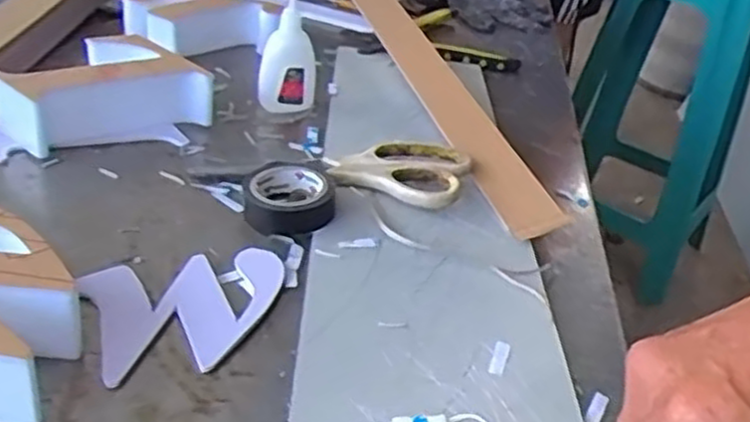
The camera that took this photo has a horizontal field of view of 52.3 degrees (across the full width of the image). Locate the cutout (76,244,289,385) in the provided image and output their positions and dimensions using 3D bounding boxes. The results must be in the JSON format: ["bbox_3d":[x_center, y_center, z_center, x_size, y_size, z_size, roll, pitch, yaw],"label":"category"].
[{"bbox_3d":[-0.093,0.051,0.396,0.100,0.005,0.082,-9,37,-21],"label":"cutout"}]

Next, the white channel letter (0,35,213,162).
[{"bbox_3d":[-0.199,-0.086,0.540,0.150,0.048,0.088,-12,38,-27],"label":"white channel letter"}]

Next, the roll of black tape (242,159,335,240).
[{"bbox_3d":[-0.054,-0.008,0.482,0.055,0.023,0.061,-2,35,-11],"label":"roll of black tape"}]

